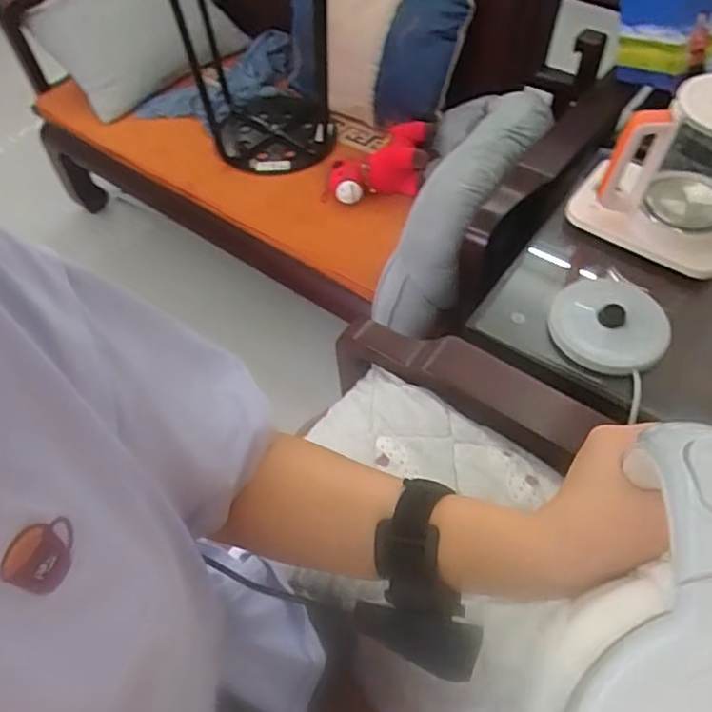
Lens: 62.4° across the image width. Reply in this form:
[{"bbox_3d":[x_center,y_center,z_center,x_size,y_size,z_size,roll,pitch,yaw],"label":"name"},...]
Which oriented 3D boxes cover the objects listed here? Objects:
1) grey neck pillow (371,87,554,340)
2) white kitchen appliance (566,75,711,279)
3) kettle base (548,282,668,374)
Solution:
[{"bbox_3d":[0.190,-0.325,1.161,0.251,0.258,0.573,21,74,16],"label":"grey neck pillow"},{"bbox_3d":[0.469,-0.285,0.848,0.233,0.234,0.216,24,60,18],"label":"white kitchen appliance"},{"bbox_3d":[0.344,-0.042,0.802,0.148,0.023,0.135,30,85,28],"label":"kettle base"}]

